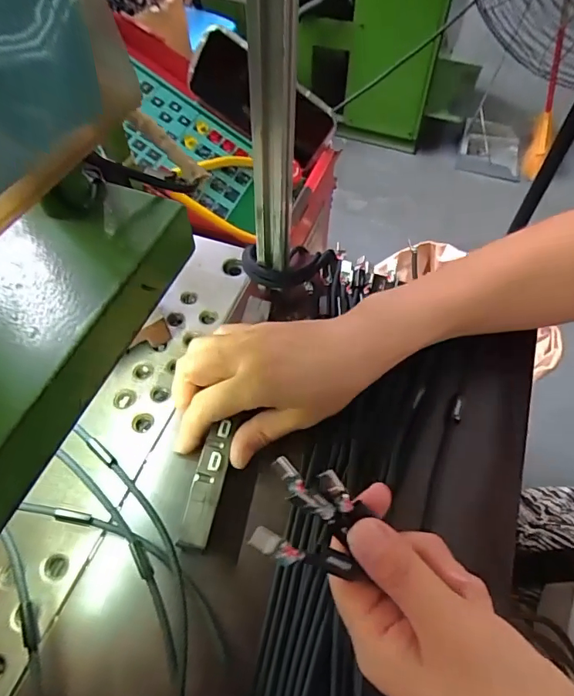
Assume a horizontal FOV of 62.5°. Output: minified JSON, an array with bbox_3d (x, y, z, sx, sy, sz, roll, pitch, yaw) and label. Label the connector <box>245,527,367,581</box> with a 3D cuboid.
[{"bbox_3d":[0.008,0.087,0.198,0.048,0.005,0.010,23,53,-13],"label":"connector"}]

